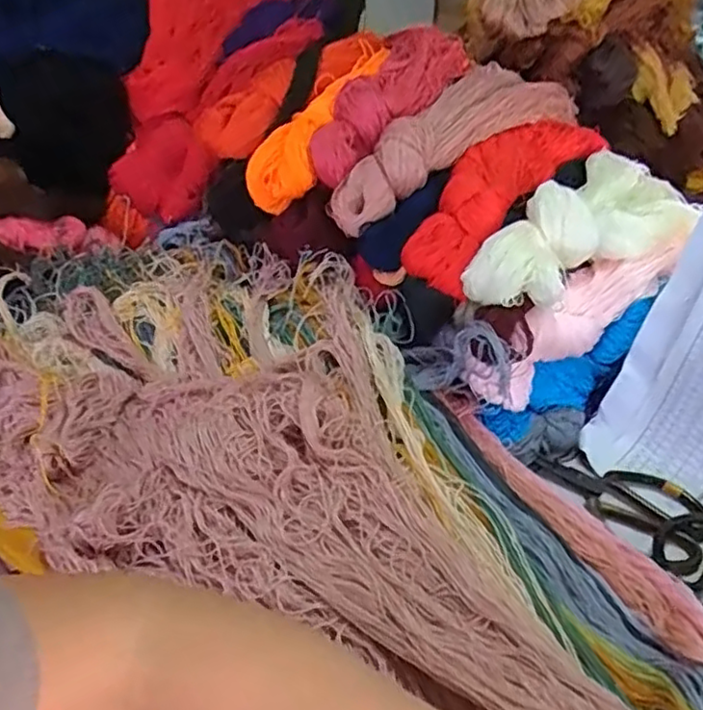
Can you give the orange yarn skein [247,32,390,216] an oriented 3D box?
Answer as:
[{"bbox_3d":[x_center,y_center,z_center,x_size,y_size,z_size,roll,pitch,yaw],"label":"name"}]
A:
[{"bbox_3d":[-0.021,-0.281,0.737,0.065,0.066,0.296,18,63,21],"label":"orange yarn skein"}]

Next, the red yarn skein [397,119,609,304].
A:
[{"bbox_3d":[0.165,-0.175,0.691,0.076,0.086,0.309,28,47,30],"label":"red yarn skein"}]

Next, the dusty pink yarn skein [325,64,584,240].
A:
[{"bbox_3d":[0.123,-0.243,0.725,0.092,0.089,0.360,32,49,33],"label":"dusty pink yarn skein"}]

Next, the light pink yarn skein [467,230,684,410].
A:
[{"bbox_3d":[0.217,-0.047,0.625,0.255,0.082,0.052,-36,47,-7],"label":"light pink yarn skein"}]

